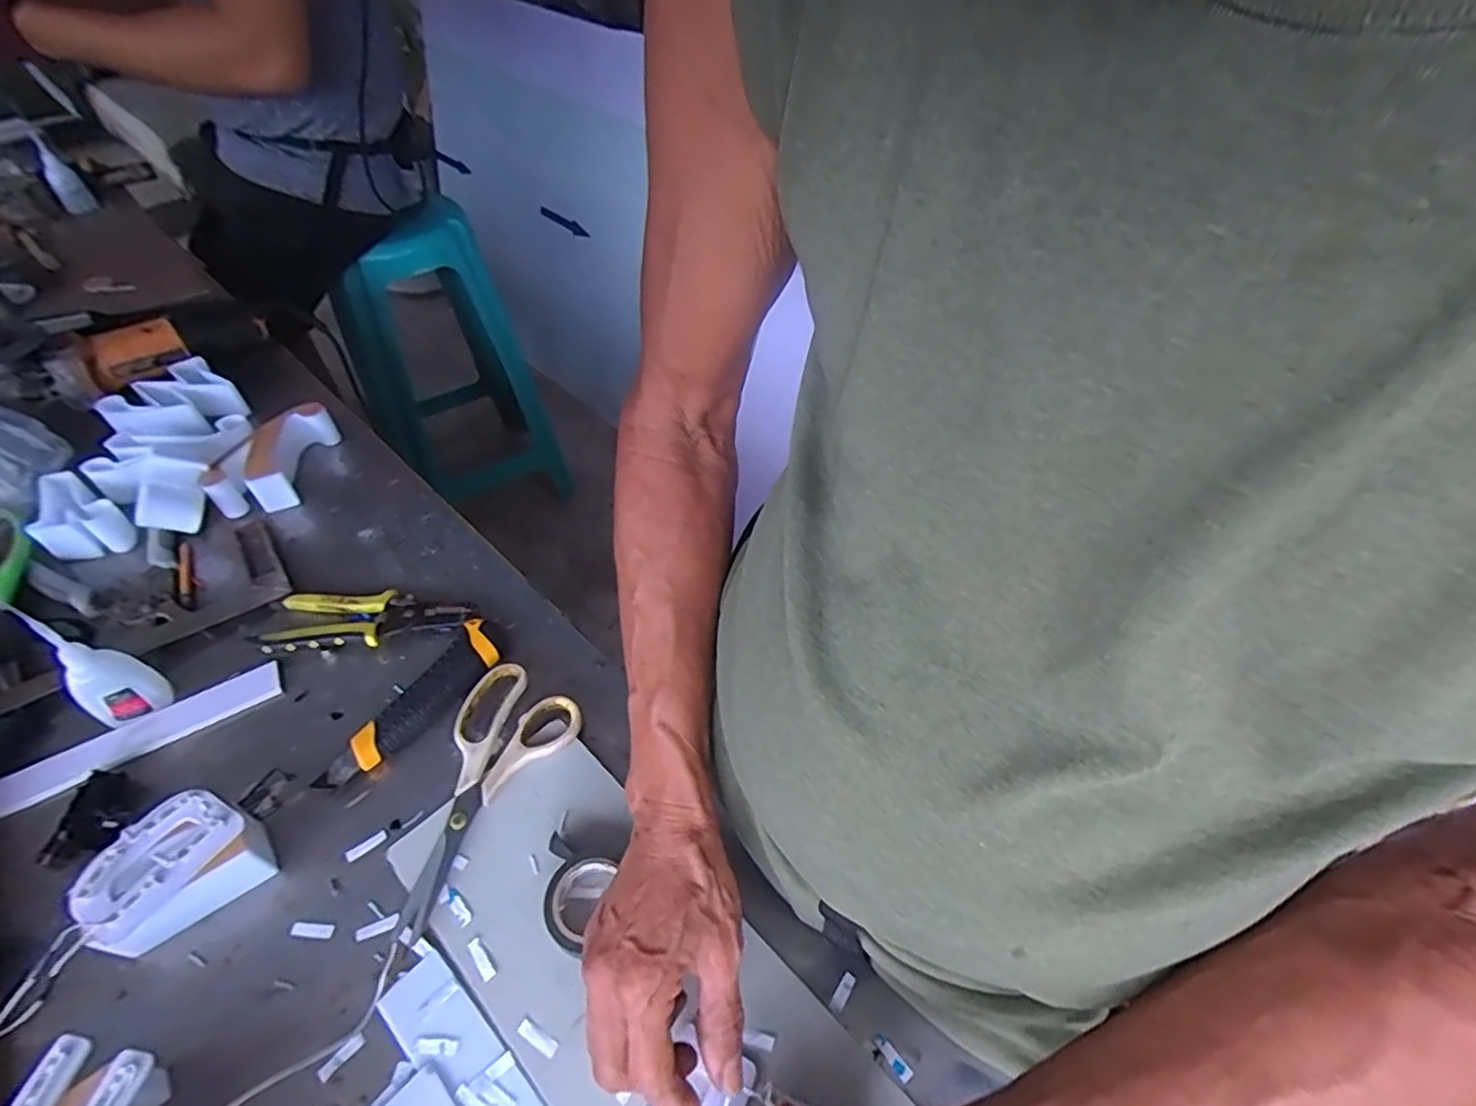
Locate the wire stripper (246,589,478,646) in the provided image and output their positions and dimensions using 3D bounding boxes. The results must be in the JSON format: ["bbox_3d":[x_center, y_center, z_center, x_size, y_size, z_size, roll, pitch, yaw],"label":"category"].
[{"bbox_3d":[-0.311,0.055,0.556,0.159,0.023,0.054,-3,49,-3],"label":"wire stripper"}]

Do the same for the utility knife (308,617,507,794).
[{"bbox_3d":[-0.245,0.115,0.507,0.035,0.020,0.161,26,54,20],"label":"utility knife"}]

